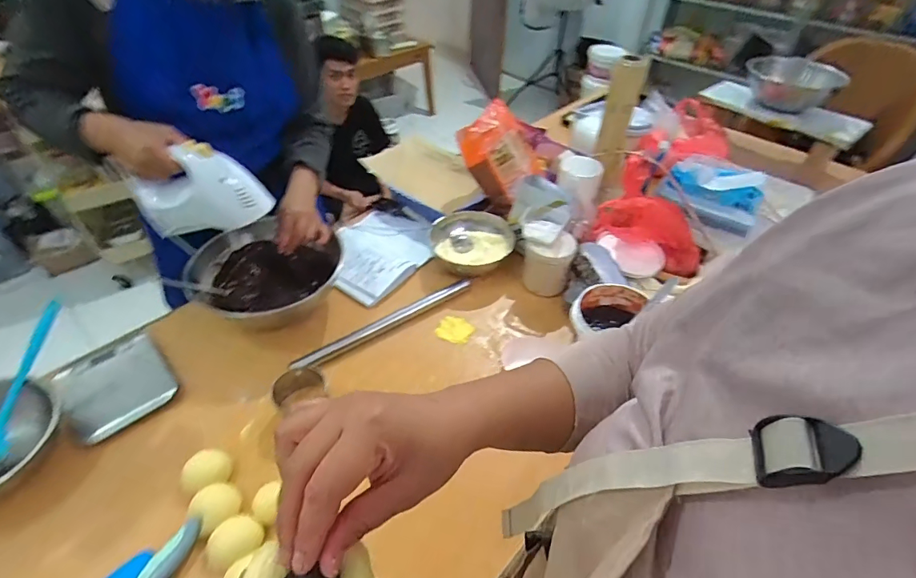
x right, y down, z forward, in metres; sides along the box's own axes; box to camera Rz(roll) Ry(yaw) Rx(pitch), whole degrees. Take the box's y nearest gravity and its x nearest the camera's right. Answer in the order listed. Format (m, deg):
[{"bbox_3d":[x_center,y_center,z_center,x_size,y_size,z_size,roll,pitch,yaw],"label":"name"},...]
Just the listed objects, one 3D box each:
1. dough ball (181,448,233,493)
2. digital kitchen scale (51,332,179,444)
[{"bbox_3d":[-0.340,0.248,0.614,0.049,0.039,0.058,30,51,25],"label":"dough ball"},{"bbox_3d":[-0.543,0.148,0.713,0.144,0.025,0.168,-33,55,-30],"label":"digital kitchen scale"}]

